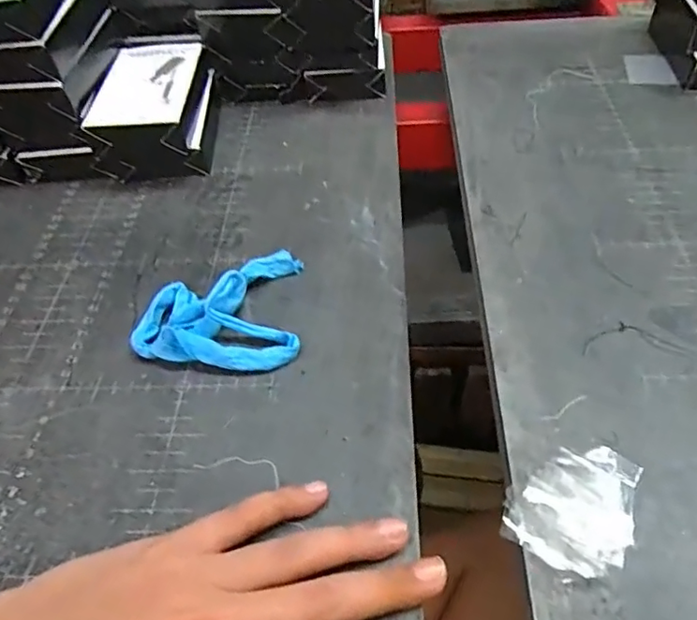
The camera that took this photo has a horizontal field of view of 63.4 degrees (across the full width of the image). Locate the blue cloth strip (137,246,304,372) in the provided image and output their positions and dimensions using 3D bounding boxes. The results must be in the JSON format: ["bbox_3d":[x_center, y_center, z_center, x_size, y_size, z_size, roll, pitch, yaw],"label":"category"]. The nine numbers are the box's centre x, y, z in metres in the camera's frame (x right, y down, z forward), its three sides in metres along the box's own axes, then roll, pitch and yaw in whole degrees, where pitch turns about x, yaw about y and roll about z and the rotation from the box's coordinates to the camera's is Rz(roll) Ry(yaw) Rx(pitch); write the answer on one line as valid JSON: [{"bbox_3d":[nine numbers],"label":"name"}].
[{"bbox_3d":[-0.078,-0.002,0.332,0.093,0.028,0.081,-7,49,1],"label":"blue cloth strip"}]

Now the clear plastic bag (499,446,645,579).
[{"bbox_3d":[0.104,0.086,0.250,0.046,0.013,0.069,33,60,29],"label":"clear plastic bag"}]

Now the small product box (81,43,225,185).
[{"bbox_3d":[-0.151,-0.160,0.450,0.074,0.063,0.114,-4,49,3],"label":"small product box"}]

